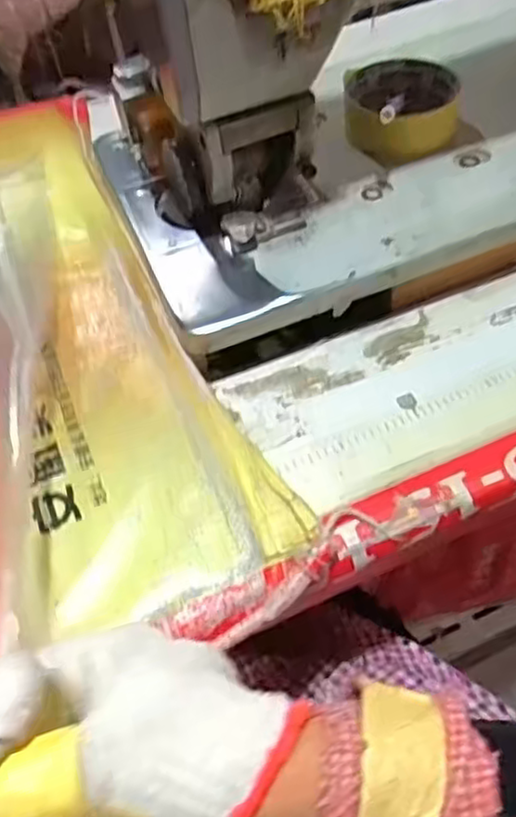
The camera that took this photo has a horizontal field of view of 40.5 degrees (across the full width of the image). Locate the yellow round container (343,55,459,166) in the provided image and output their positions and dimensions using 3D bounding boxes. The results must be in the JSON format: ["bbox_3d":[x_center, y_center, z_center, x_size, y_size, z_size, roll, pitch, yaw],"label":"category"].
[{"bbox_3d":[0.102,-0.214,0.498,0.077,0.031,0.085,0,53,5],"label":"yellow round container"}]

